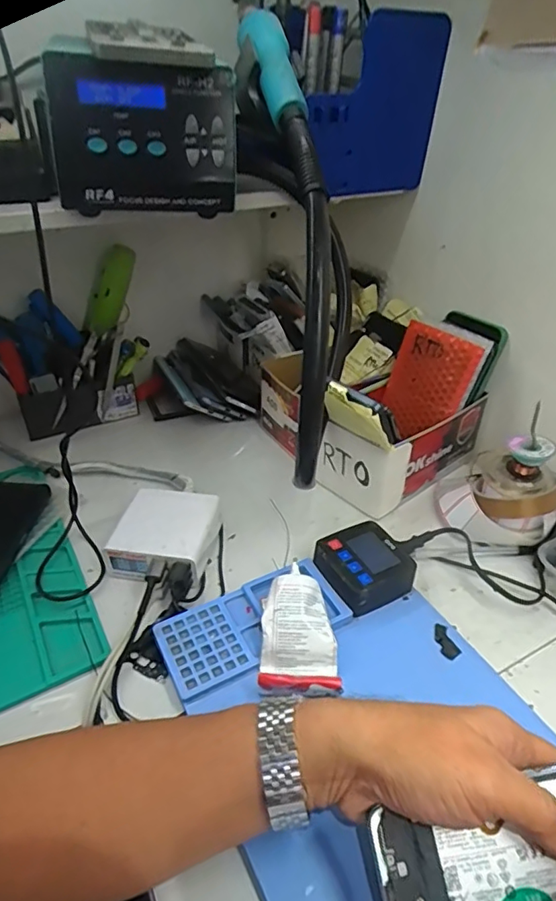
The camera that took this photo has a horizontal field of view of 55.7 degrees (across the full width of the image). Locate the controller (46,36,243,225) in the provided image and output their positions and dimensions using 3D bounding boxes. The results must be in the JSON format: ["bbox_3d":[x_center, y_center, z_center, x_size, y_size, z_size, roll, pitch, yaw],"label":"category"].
[{"bbox_3d":[-0.135,-0.301,0.502,0.160,0.113,0.150,-13,38,-19],"label":"controller"}]

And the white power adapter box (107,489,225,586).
[{"bbox_3d":[-0.107,0.082,0.508,0.086,0.043,0.087,8,36,9],"label":"white power adapter box"}]

